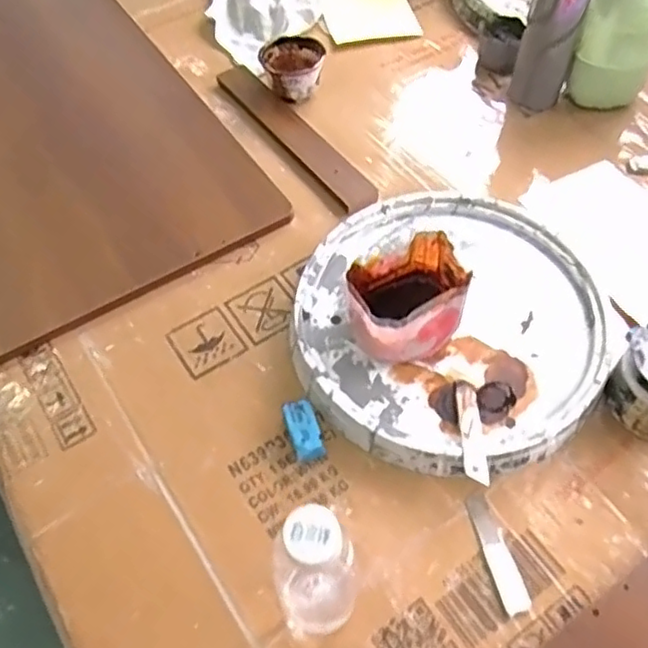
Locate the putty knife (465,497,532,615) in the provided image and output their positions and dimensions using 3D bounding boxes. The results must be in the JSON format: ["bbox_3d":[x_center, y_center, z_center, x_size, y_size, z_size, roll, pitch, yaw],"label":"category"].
[{"bbox_3d":[0.140,0.183,0.529,0.022,0.005,0.093,-14,60,-5],"label":"putty knife"}]

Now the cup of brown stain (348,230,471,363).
[{"bbox_3d":[0.076,-0.019,0.597,0.102,0.085,0.083,-27,60,-15],"label":"cup of brown stain"}]

